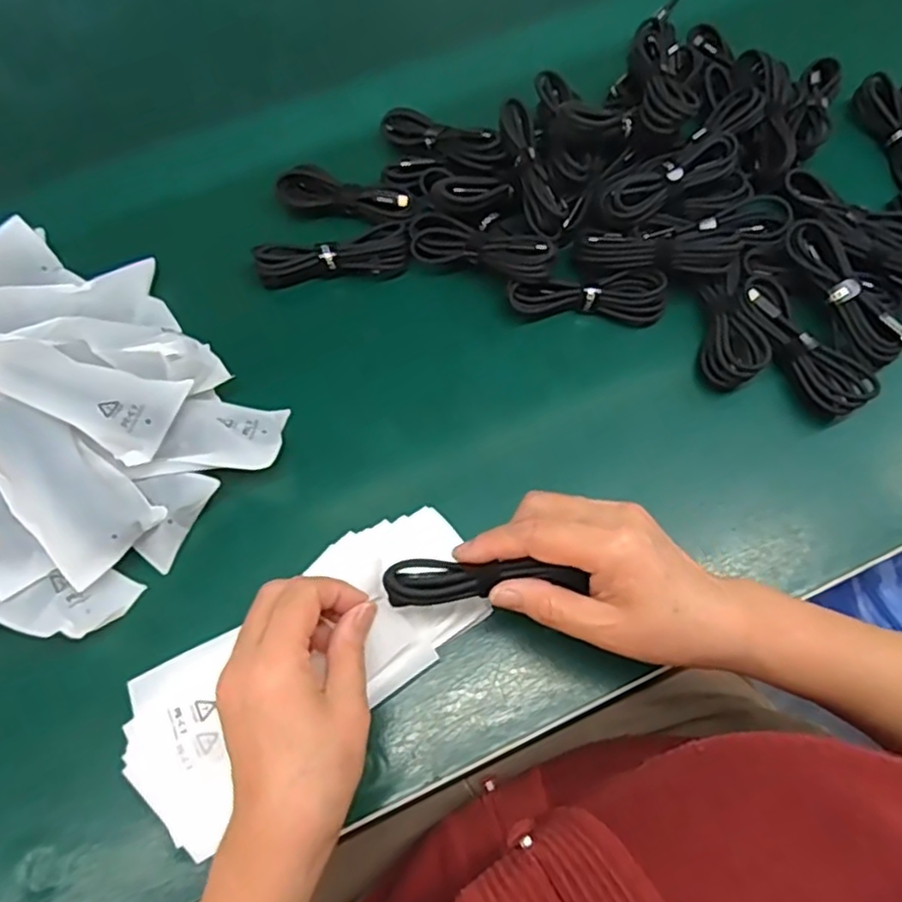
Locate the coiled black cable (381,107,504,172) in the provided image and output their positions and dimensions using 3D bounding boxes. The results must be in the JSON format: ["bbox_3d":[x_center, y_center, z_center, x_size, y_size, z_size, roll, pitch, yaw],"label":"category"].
[{"bbox_3d":[-0.009,-0.240,0.512,0.104,0.022,0.032,31,71,25],"label":"coiled black cable"}]

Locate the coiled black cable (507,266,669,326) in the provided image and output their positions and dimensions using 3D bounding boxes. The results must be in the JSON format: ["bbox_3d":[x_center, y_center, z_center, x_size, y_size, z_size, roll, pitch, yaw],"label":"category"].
[{"bbox_3d":[0.097,-0.110,0.475,0.110,0.030,0.033,3,67,2],"label":"coiled black cable"}]

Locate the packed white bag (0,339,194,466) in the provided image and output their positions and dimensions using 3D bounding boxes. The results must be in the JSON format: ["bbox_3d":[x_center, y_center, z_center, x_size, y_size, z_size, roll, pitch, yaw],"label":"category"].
[{"bbox_3d":[-0.236,-0.042,0.401,0.146,0.017,0.052,21,62,7],"label":"packed white bag"}]

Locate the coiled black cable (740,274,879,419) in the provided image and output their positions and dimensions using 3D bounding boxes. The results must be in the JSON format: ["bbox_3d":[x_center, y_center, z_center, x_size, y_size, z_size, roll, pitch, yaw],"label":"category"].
[{"bbox_3d":[0.236,-0.072,0.455,0.035,0.022,0.110,-30,70,-11],"label":"coiled black cable"}]

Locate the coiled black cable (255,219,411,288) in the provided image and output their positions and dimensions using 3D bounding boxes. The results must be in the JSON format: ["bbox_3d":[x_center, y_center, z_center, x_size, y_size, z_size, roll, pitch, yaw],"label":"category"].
[{"bbox_3d":[-0.084,-0.140,0.487,0.110,0.022,0.037,-15,68,-6],"label":"coiled black cable"}]

